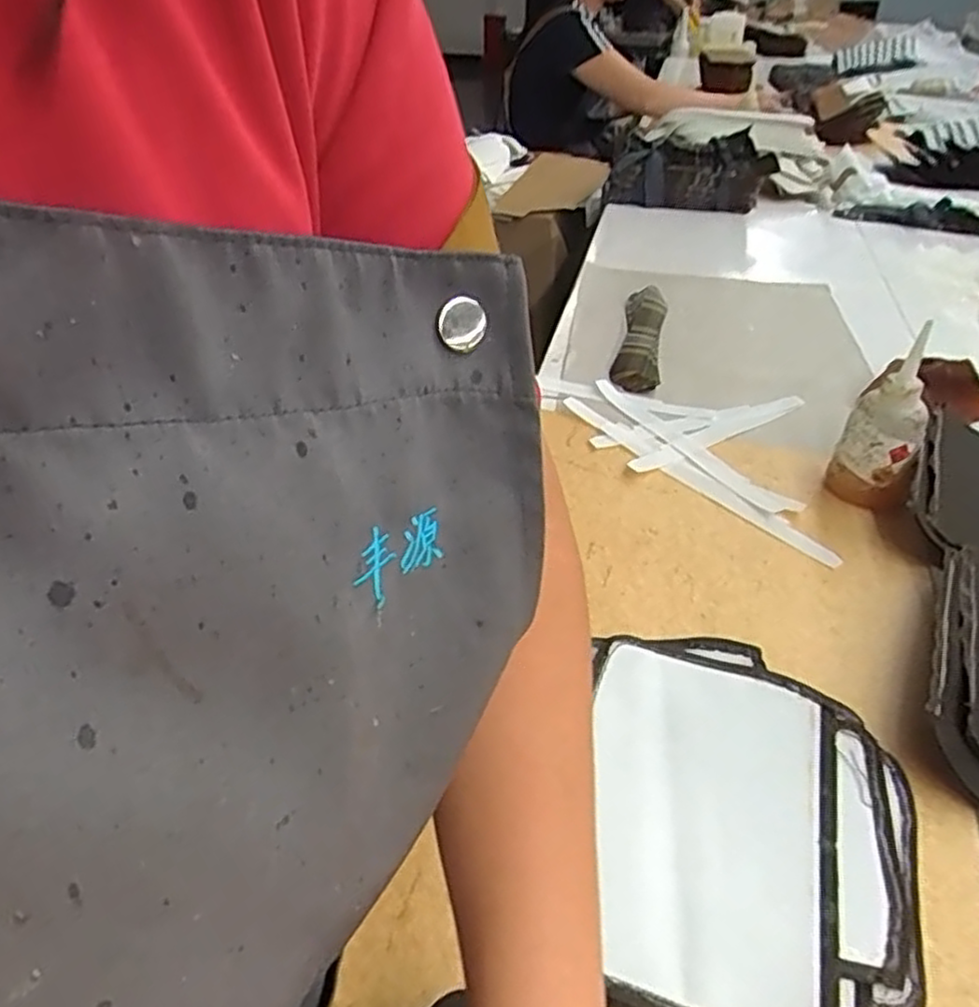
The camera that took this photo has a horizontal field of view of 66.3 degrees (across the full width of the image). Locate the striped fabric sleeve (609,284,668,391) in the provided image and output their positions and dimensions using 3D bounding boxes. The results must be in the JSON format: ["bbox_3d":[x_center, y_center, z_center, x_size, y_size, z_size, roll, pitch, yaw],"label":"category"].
[{"bbox_3d":[0.190,-0.207,0.947,0.056,0.042,0.261,7,38,10],"label":"striped fabric sleeve"}]

